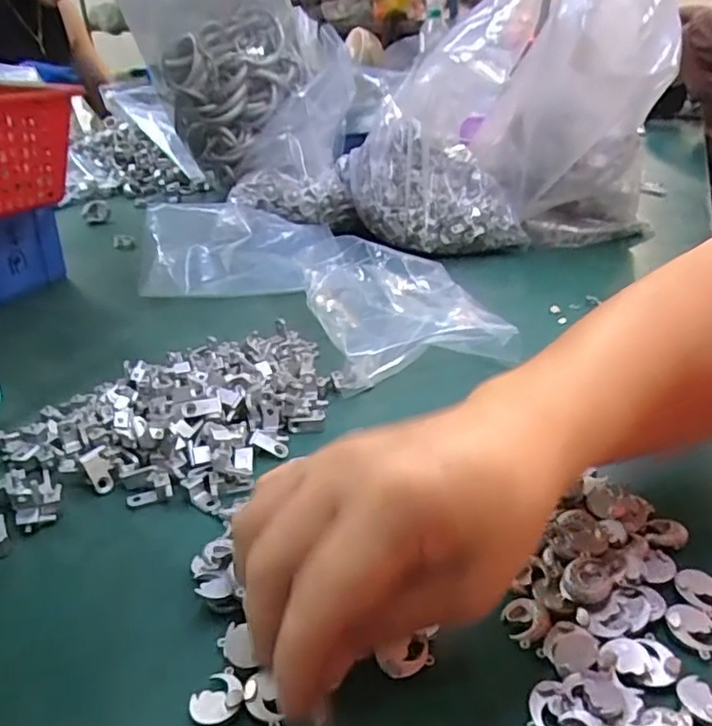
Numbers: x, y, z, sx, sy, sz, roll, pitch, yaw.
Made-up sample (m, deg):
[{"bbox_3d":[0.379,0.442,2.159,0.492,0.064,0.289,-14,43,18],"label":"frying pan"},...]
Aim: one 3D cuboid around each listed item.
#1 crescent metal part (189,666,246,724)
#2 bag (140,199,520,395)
[{"bbox_3d":[-0.051,0.123,0.230,0.020,0.004,0.019,-10,21,4],"label":"crescent metal part"},{"bbox_3d":[-0.031,-0.074,0.537,0.363,0.057,0.180,25,38,38],"label":"bag"}]

